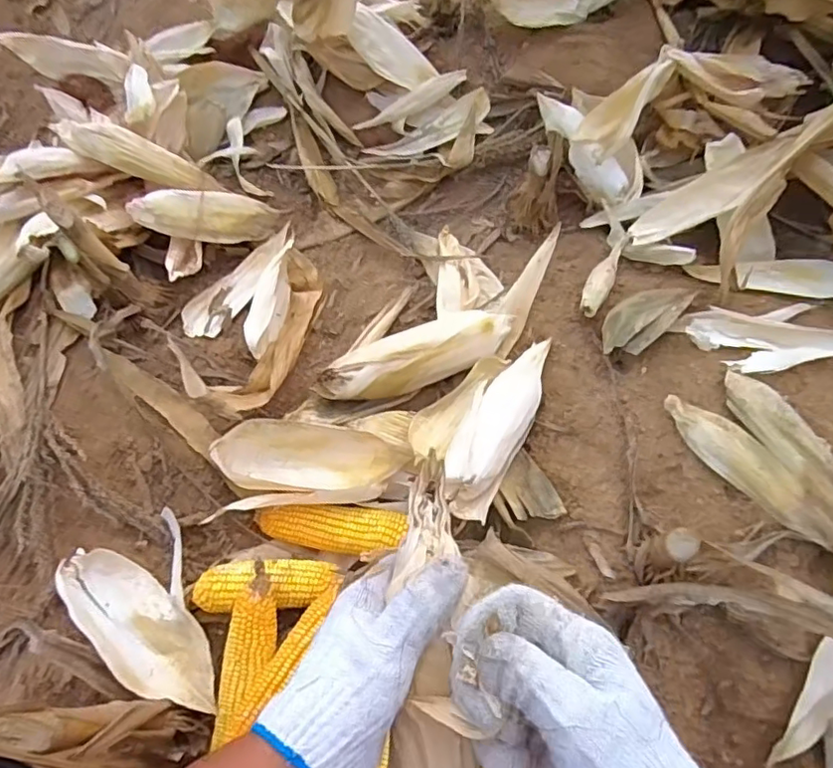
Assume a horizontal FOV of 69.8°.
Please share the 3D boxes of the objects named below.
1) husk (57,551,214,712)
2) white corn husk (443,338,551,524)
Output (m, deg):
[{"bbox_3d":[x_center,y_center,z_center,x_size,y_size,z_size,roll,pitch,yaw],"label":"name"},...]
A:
[{"bbox_3d":[-0.290,0.257,0.631,0.219,0.053,0.083,43,73,6],"label":"husk"},{"bbox_3d":[0.100,0.045,0.713,0.068,0.061,0.256,22,50,17],"label":"white corn husk"}]

